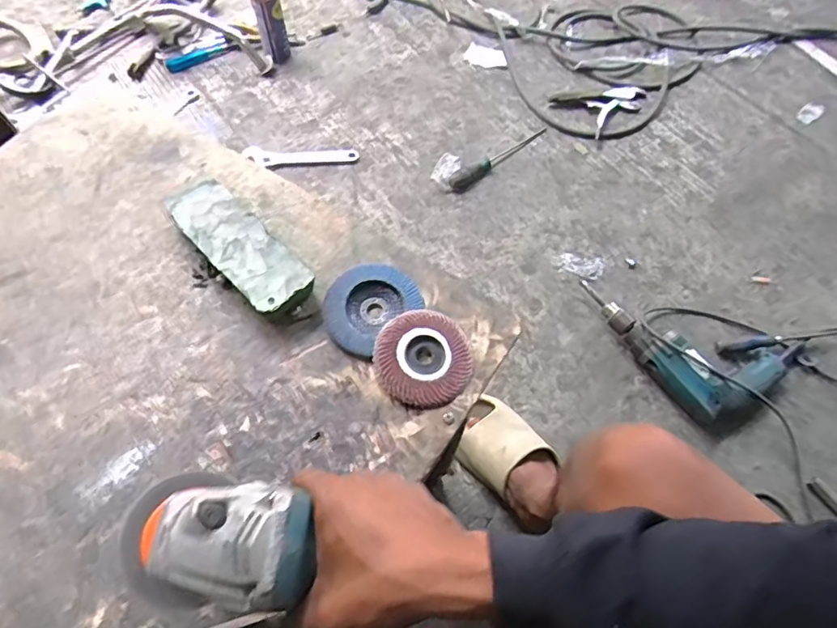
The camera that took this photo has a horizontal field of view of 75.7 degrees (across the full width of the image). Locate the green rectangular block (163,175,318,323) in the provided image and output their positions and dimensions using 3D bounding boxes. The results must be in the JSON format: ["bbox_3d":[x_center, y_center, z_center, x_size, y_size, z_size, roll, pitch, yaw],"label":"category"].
[{"bbox_3d":[-0.176,-0.064,0.529,0.068,0.037,0.174,-39,70,-18],"label":"green rectangular block"}]

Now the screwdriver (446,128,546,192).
[{"bbox_3d":[0.179,-0.342,1.160,0.267,0.032,0.034,-36,70,-17],"label":"screwdriver"}]

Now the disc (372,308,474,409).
[{"bbox_3d":[0.005,0.041,0.494,0.087,0.016,0.087,2,71,-7],"label":"disc"}]

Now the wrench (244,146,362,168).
[{"bbox_3d":[-0.253,-0.345,1.162,0.240,0.014,0.066,-4,59,-5],"label":"wrench"}]

